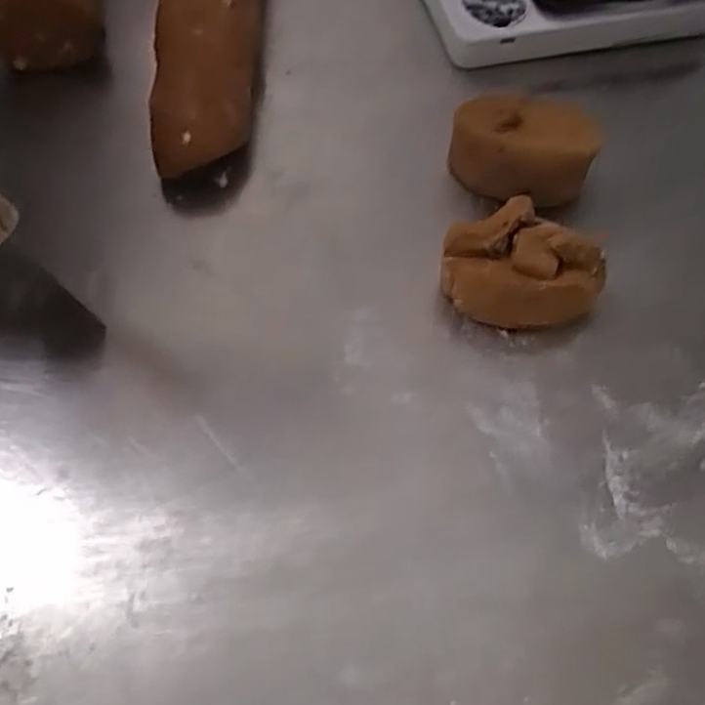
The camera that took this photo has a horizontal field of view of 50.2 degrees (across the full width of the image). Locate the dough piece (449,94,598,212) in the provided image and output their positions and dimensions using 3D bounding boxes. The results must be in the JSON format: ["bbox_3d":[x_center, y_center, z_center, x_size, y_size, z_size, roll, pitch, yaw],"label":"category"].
[{"bbox_3d":[0.082,-0.097,0.365,0.067,0.038,0.034,17,61,9],"label":"dough piece"}]

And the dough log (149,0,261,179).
[{"bbox_3d":[-0.076,-0.195,0.415,0.060,0.062,0.224,-1,59,-2],"label":"dough log"}]

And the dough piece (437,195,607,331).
[{"bbox_3d":[0.074,-0.037,0.330,0.069,0.041,0.041,2,59,0],"label":"dough piece"}]

